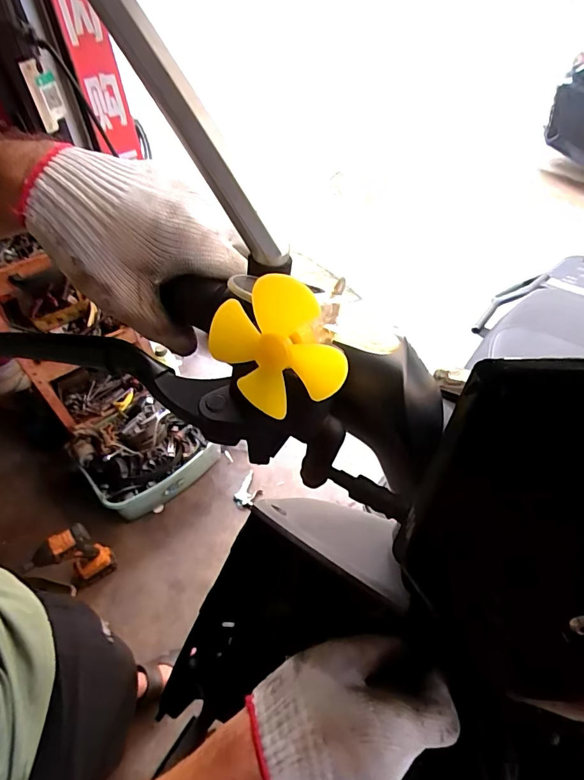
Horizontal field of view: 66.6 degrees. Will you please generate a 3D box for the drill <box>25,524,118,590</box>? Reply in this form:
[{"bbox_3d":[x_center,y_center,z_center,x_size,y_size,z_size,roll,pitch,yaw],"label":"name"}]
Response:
[{"bbox_3d":[-0.601,0.475,1.247,0.153,0.240,0.072,-29,54,-21],"label":"drill"}]

